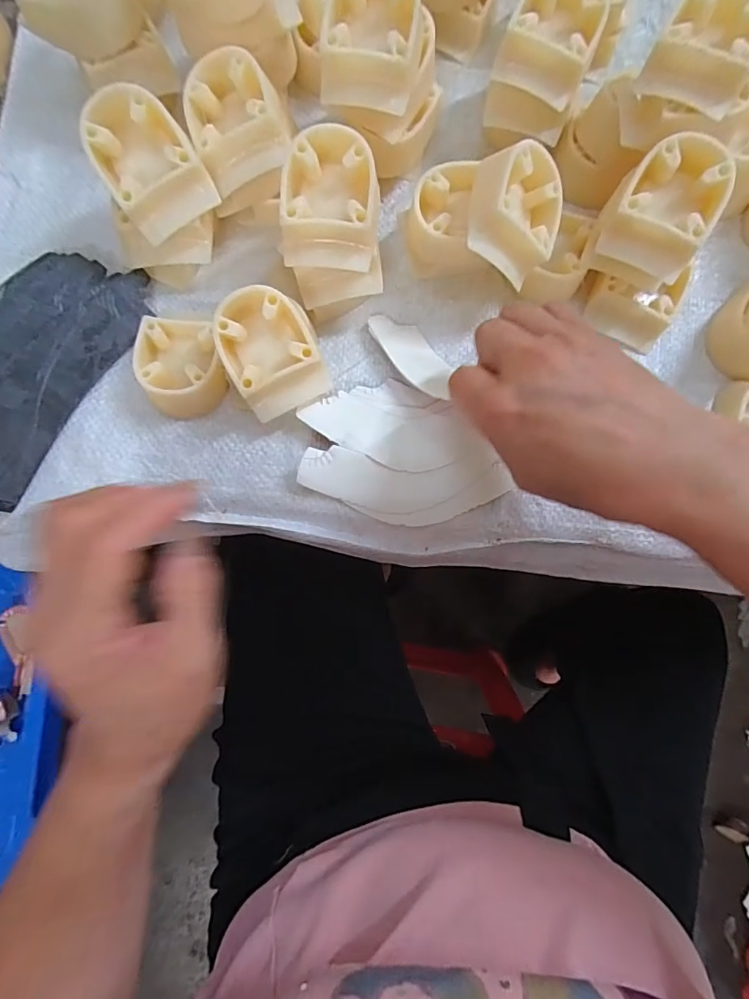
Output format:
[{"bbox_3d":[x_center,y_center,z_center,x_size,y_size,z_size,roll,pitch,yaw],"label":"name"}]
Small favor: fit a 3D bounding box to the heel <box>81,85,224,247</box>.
[{"bbox_3d":[-0.114,-0.170,0.248,0.046,0.034,0.052,-31,85,-4],"label":"heel"}]

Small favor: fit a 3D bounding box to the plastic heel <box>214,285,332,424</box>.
[{"bbox_3d":[-0.053,-0.077,0.264,0.050,0.043,0.057,-26,84,-3],"label":"plastic heel"}]

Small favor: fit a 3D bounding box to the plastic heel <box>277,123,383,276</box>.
[{"bbox_3d":[-0.021,-0.149,0.246,0.047,0.025,0.056,5,83,0],"label":"plastic heel"}]

